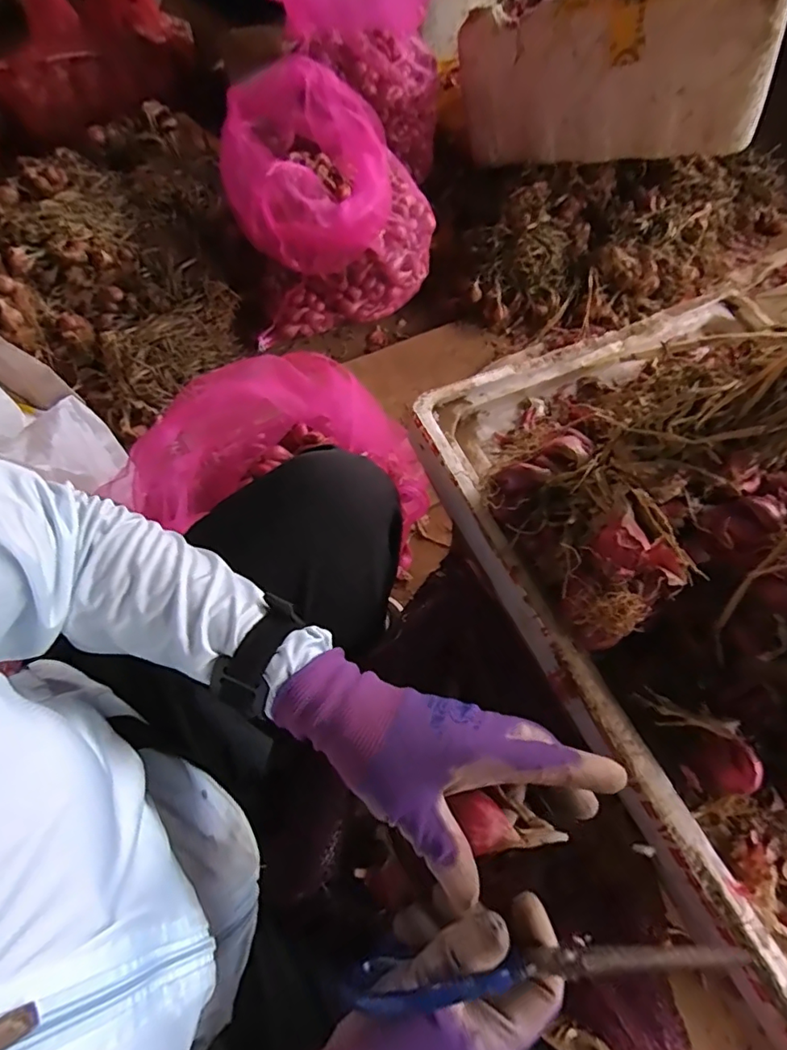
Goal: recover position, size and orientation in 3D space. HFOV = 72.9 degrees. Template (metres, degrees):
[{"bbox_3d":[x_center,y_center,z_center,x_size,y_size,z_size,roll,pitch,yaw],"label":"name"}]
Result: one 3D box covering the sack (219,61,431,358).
[{"bbox_3d":[-0.123,-0.615,1.032,0.350,0.307,0.326,-12,67,-7],"label":"sack"}]

